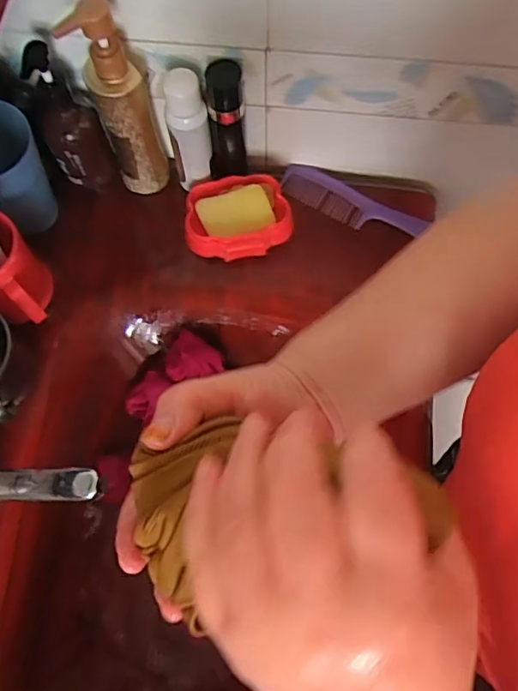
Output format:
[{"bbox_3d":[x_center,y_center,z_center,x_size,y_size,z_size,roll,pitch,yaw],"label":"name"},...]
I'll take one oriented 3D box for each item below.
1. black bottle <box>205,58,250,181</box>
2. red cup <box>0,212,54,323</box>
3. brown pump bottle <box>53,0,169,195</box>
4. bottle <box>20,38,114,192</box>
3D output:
[{"bbox_3d":[-0.035,-0.232,0.594,0.042,0.164,0.045,-5,71,-1],"label":"black bottle"},{"bbox_3d":[-0.261,-0.073,0.549,0.075,0.089,0.080,-4,71,0],"label":"red cup"},{"bbox_3d":[-0.138,-0.243,0.551,0.059,0.219,0.056,-14,72,-4],"label":"brown pump bottle"},{"bbox_3d":[-0.198,-0.228,0.566,0.062,0.164,0.047,-30,73,-9],"label":"bottle"}]

